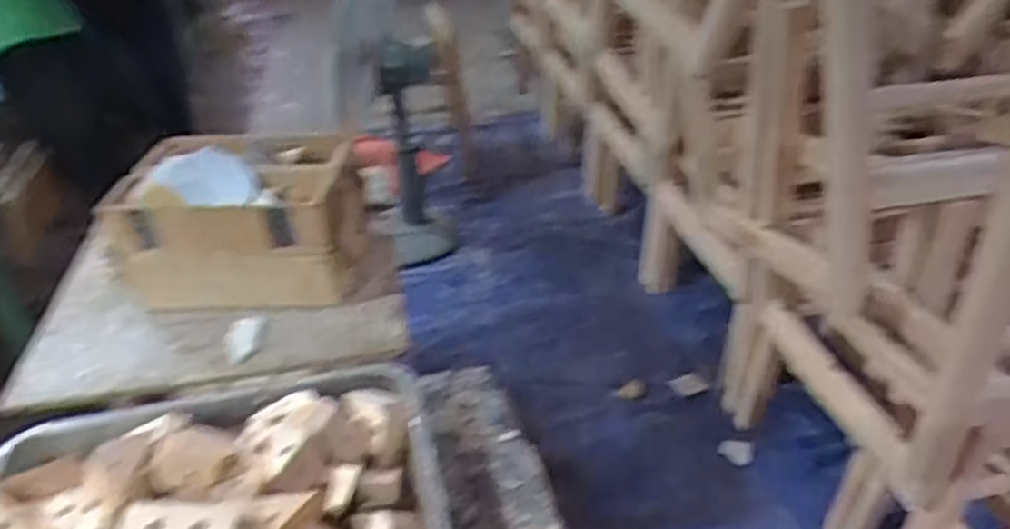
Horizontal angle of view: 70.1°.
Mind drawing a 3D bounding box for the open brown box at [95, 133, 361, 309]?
[{"bbox_3d":[-0.406,-0.057,1.125,0.346,0.208,0.216,2,35,7],"label":"open brown box"}]

